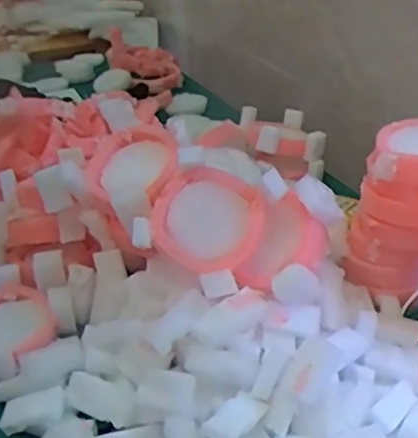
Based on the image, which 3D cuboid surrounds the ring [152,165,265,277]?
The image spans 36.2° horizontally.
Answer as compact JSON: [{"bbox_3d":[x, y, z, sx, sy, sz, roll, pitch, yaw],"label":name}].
[{"bbox_3d":[-0.001,0.001,0.582,0.093,0.029,0.092,-2,76,8],"label":"ring"}]

